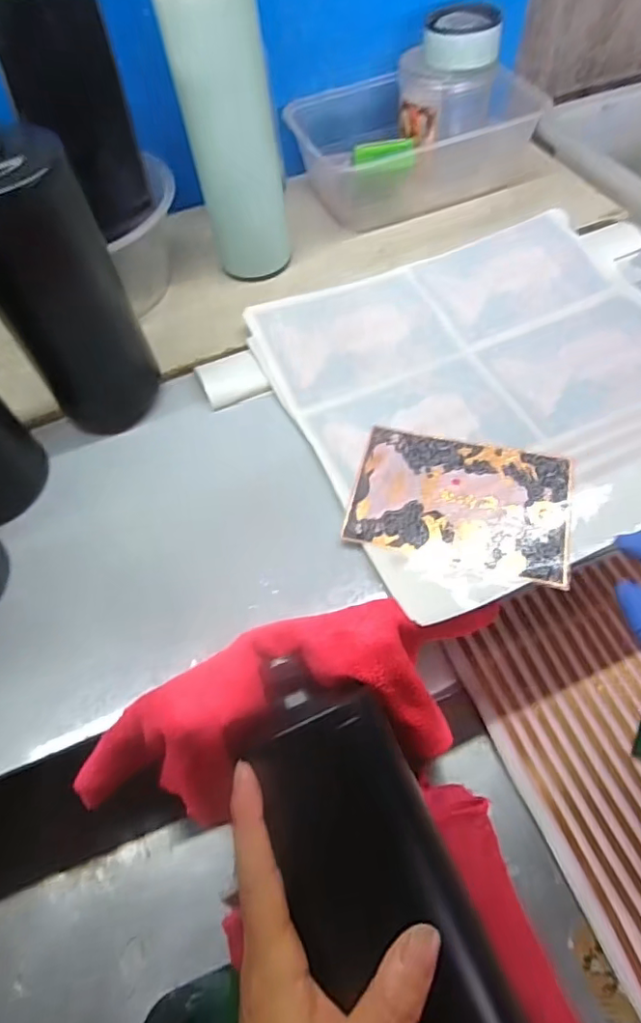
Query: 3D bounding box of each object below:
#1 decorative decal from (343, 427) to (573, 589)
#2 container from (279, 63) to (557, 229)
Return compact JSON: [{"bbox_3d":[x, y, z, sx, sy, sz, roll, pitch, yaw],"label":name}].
[{"bbox_3d":[0.091,-0.008,0.358,0.133,0.004,0.094,12,59,11],"label":"decorative decal"},{"bbox_3d":[0.085,-0.353,0.520,0.209,0.073,0.130,-22,61,-10],"label":"container"}]

